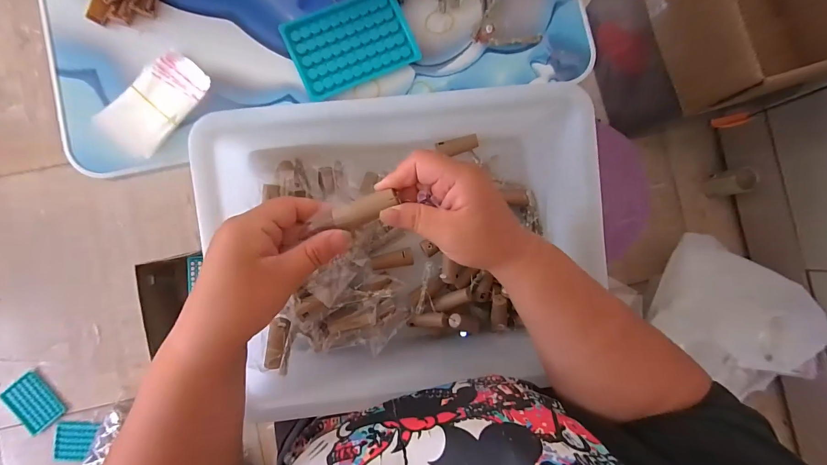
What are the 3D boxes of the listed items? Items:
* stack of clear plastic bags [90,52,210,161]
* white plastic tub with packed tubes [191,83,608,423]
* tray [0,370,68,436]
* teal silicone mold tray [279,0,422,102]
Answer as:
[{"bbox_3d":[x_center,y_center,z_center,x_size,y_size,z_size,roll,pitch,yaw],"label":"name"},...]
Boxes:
[{"bbox_3d":[-0.273,-0.136,0.372,0.064,0.009,0.114,38,86,0],"label":"stack of clear plastic bags"},{"bbox_3d":[-0.008,0.013,0.371,0.363,0.126,0.299,-7,88,-3],"label":"white plastic tub with packed tubes"},{"bbox_3d":[-0.923,0.415,0.854,0.088,0.020,0.132,-37,92,-6],"label":"tray"},{"bbox_3d":[-0.071,-0.214,0.394,0.131,0.012,0.096,-24,89,-4],"label":"teal silicone mold tray"}]

